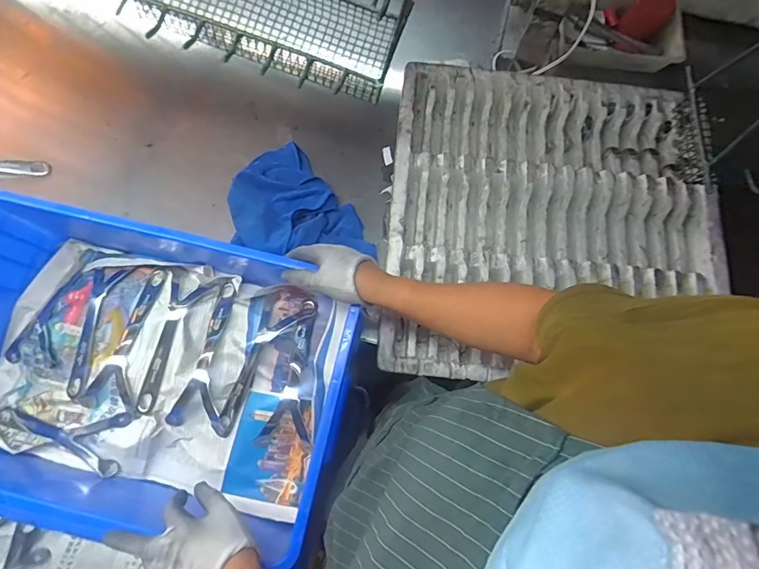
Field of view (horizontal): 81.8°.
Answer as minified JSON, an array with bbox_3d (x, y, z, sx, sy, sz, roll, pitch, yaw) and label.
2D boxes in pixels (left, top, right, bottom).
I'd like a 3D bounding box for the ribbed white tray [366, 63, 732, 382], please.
[{"bbox_3d":[0.284,-0.140,0.751,0.546,0.069,0.502,2,76,1],"label":"ribbed white tray"}]

